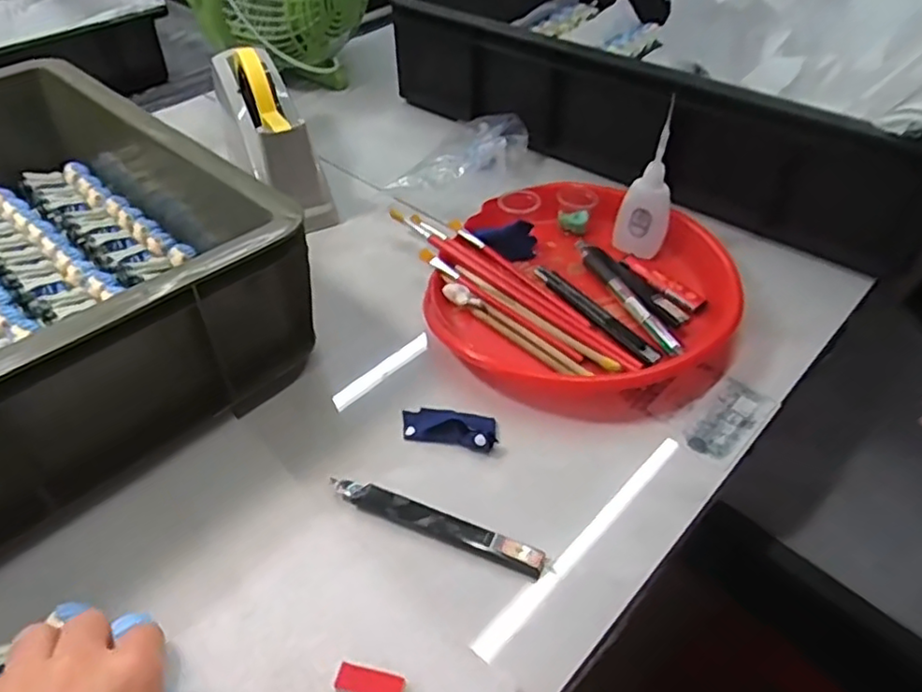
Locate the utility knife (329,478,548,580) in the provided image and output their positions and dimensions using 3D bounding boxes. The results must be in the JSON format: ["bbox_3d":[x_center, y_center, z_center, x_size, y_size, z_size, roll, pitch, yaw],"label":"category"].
[{"bbox_3d":[-0.016,0.108,0.396,0.137,0.010,0.019,18,48,15],"label":"utility knife"}]

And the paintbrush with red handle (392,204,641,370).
[{"bbox_3d":[0.032,-0.054,0.543,0.012,0.006,0.267,-35,56,-30],"label":"paintbrush with red handle"}]

